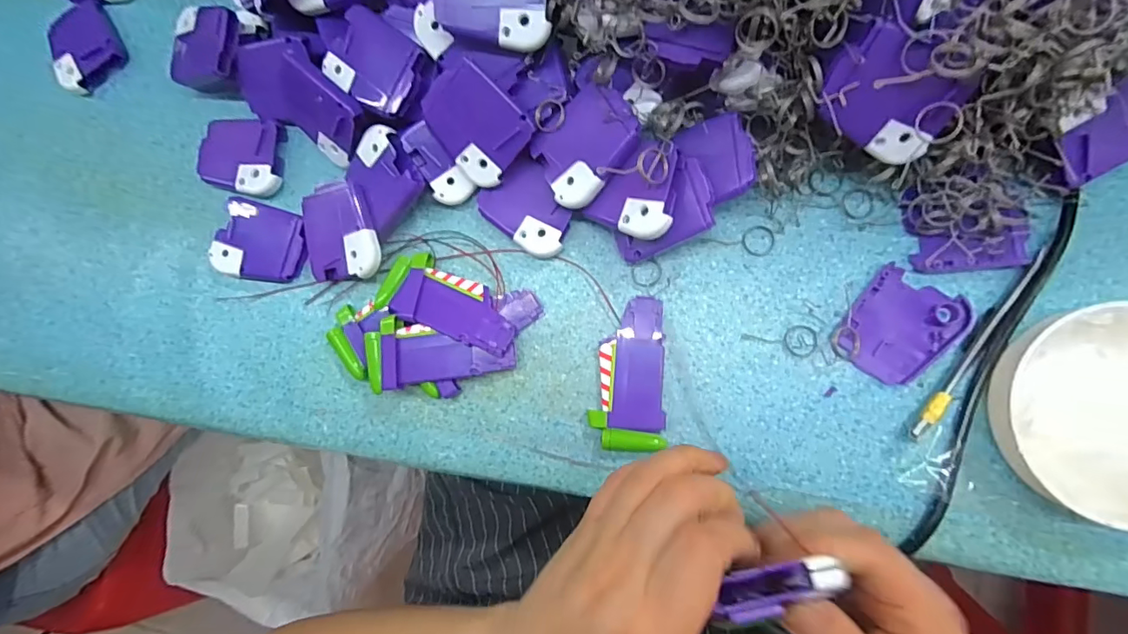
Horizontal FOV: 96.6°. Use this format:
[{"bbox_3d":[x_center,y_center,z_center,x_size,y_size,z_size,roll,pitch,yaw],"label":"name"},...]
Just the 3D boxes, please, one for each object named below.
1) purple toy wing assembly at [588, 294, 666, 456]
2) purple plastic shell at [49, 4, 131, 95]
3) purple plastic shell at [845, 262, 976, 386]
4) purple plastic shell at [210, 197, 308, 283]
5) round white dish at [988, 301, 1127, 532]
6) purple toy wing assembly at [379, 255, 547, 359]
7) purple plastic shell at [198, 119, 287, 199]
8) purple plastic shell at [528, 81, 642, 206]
[{"bbox_3d":[0.039,0.033,0.299,0.042,0.013,0.088,-1,86,8],"label":"purple toy wing assembly"},{"bbox_3d":[-0.361,-0.205,0.376,0.050,0.014,0.063,-33,82,4],"label":"purple plastic shell"},{"bbox_3d":[0.189,0.006,0.281,0.051,0.007,0.060,36,91,9],"label":"purple plastic shell"},{"bbox_3d":[-0.201,-0.049,0.335,0.058,0.019,0.050,15,88,9],"label":"purple plastic shell"},{"bbox_3d":[0.278,0.050,0.251,0.110,0.030,0.104,-1,86,8],"label":"round white dish"},{"bbox_3d":[-0.065,-0.008,0.313,0.094,0.022,0.041,20,89,9],"label":"purple toy wing assembly"},{"bbox_3d":[-0.226,-0.112,0.350,0.061,0.014,0.052,9,87,8],"label":"purple plastic shell"},{"bbox_3d":[0.012,-0.099,0.286,0.061,0.008,0.049,-42,76,21],"label":"purple plastic shell"}]

